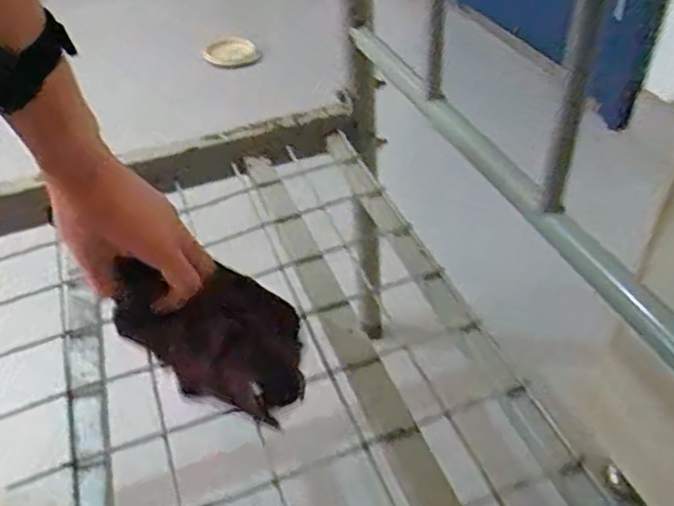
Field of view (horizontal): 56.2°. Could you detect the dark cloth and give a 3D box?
[{"bbox_3d":[-0.084,0.051,0.481,0.139,0.063,0.105,27,51,31],"label":"dark cloth"}]

